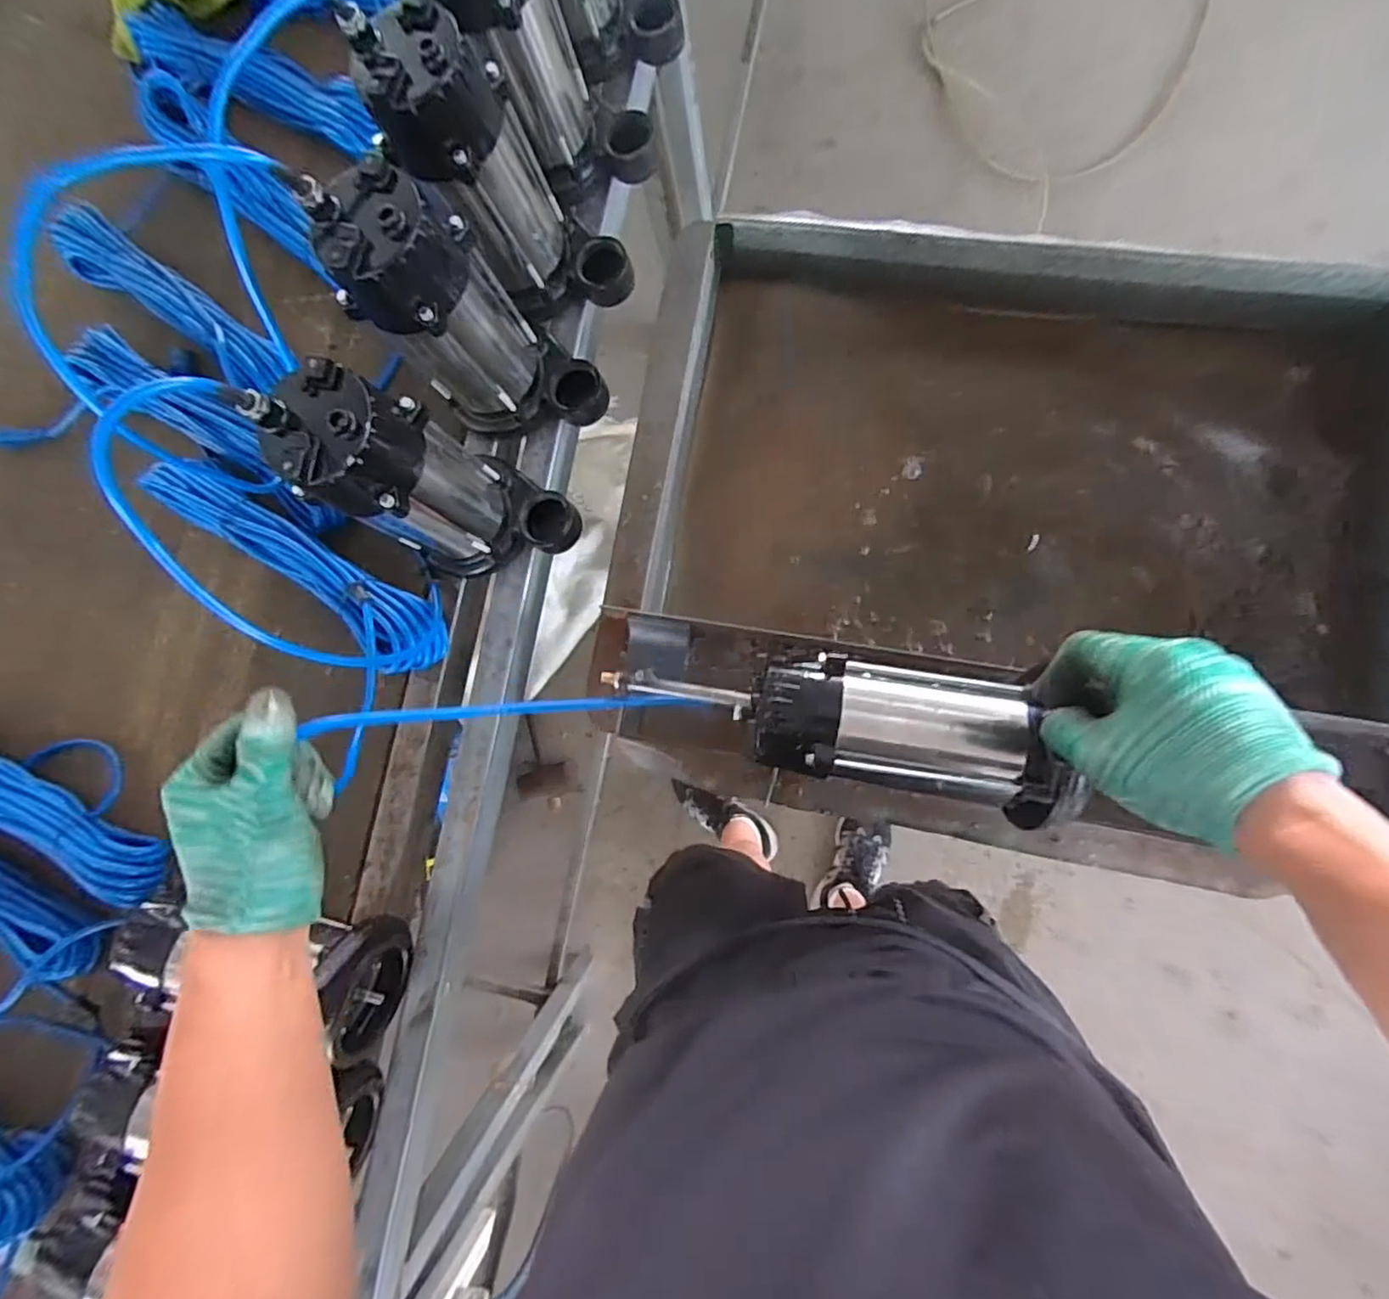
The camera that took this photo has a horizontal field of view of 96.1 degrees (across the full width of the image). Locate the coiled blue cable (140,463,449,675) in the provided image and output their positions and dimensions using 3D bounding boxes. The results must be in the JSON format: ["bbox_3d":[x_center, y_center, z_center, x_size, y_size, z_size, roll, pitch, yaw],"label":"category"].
[{"bbox_3d":[-0.390,-0.086,0.630,0.325,0.071,0.091,31,88,9],"label":"coiled blue cable"}]

